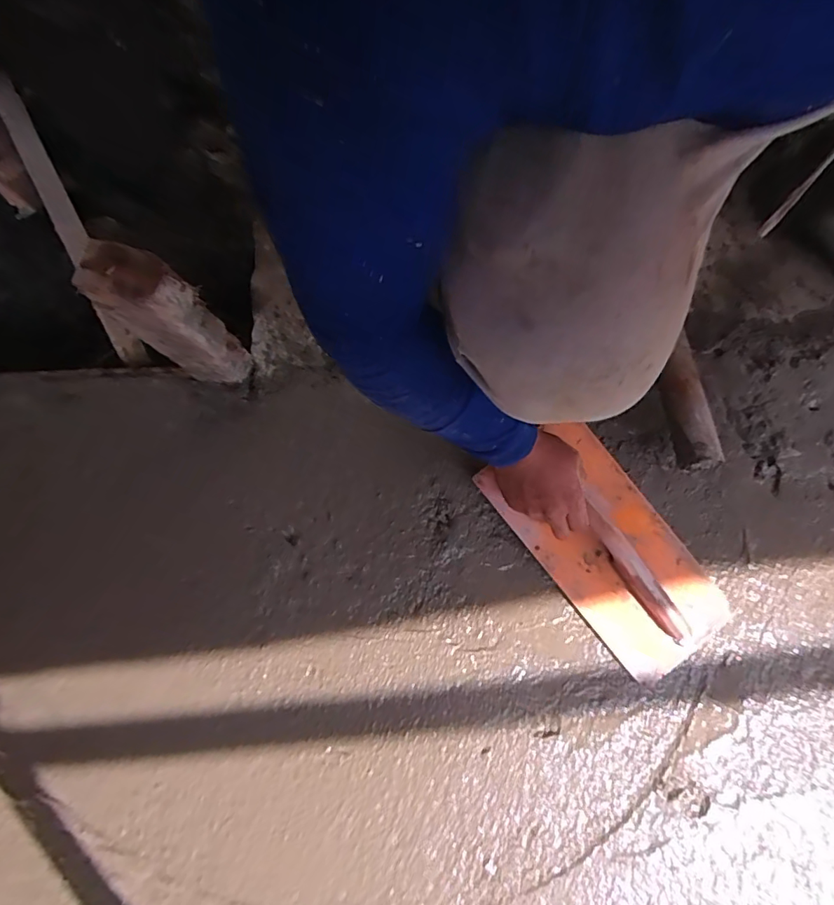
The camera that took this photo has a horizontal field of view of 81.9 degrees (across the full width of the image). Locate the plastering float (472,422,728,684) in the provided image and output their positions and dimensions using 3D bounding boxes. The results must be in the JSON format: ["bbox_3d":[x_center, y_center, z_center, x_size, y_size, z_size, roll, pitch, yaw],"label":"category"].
[{"bbox_3d":[0.241,0.113,0.598,0.160,0.065,0.325,-38,80,-6],"label":"plastering float"}]

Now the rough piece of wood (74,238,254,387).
[{"bbox_3d":[-0.279,-0.145,0.584,0.081,0.280,0.070,28,81,6],"label":"rough piece of wood"}]

